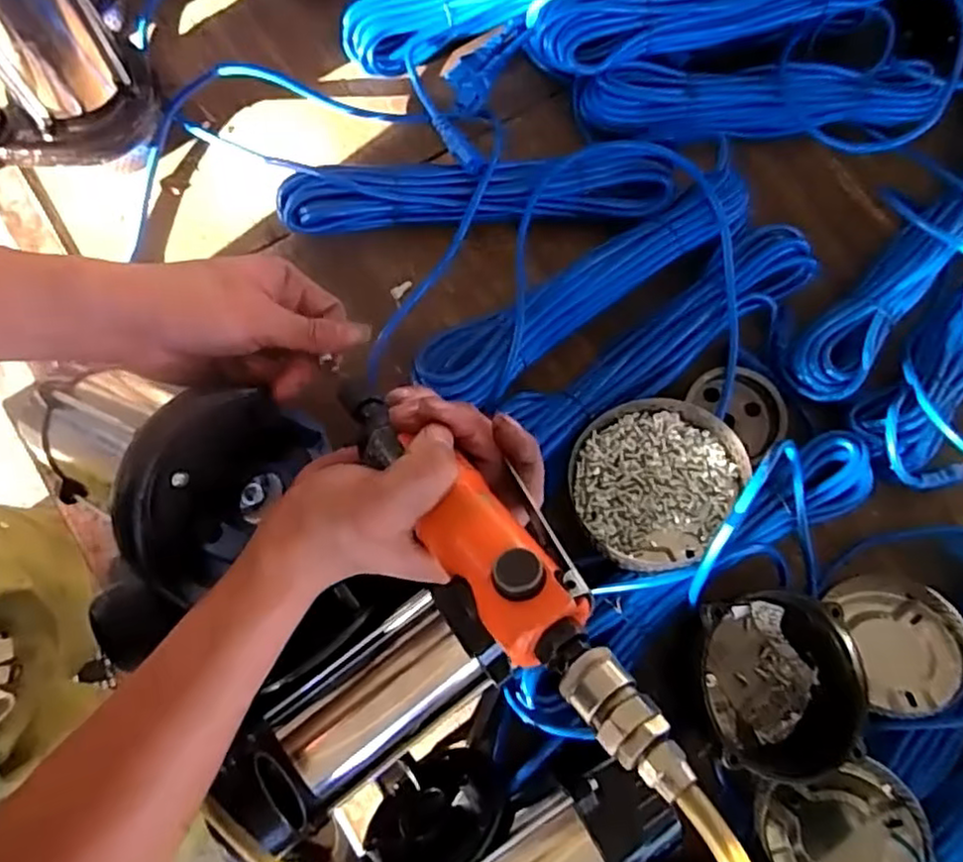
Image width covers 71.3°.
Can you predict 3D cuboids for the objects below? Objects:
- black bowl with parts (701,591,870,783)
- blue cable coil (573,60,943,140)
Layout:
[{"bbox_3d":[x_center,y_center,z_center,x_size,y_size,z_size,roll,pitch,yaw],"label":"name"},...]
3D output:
[{"bbox_3d":[0.221,0.184,0.500,0.111,0.054,0.124,-8,77,-7],"label":"black bowl with parts"},{"bbox_3d":[0.255,-0.309,0.630,0.331,0.043,0.068,0,76,-5],"label":"blue cable coil"}]

